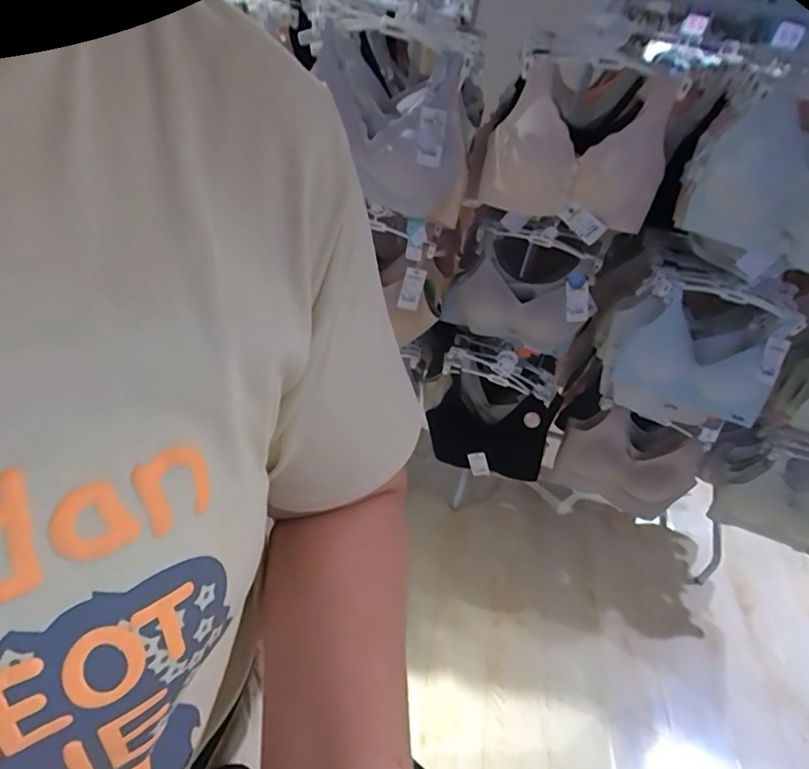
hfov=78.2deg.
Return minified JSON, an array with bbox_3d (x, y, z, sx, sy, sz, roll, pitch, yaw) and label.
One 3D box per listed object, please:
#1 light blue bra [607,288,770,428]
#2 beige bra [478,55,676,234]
[{"bbox_3d":[0.608,-0.018,1.065,0.289,0.265,0.074,24,45,18],"label":"light blue bra"},{"bbox_3d":[0.289,-0.398,0.875,0.306,0.245,0.091,24,40,16],"label":"beige bra"}]

